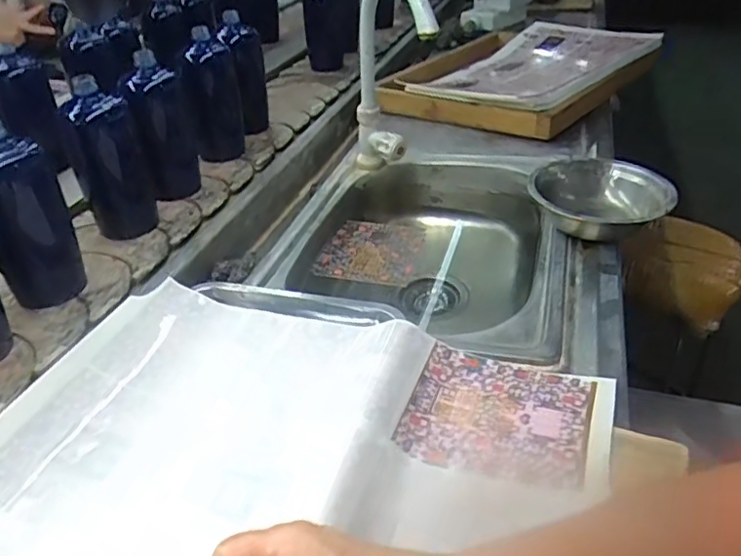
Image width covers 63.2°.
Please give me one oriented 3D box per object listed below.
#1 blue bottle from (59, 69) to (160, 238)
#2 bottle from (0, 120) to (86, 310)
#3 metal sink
[{"bbox_3d":[-0.320,-0.140,0.746,0.082,0.166,0.070,-15,37,-16],"label":"blue bottle"},{"bbox_3d":[-0.357,-0.059,0.622,0.057,0.170,0.070,9,37,15],"label":"bottle"},{"bbox_3d":[0.080,-0.050,0.822,0.346,0.134,0.496,9,37,16],"label":"metal sink"}]

